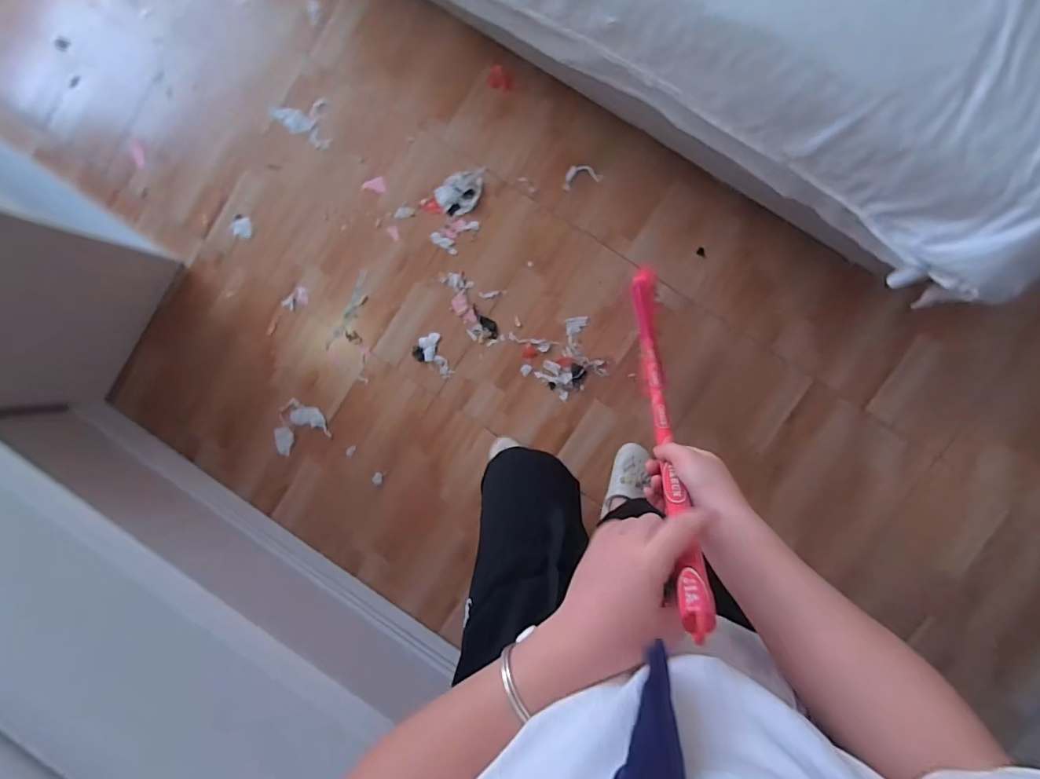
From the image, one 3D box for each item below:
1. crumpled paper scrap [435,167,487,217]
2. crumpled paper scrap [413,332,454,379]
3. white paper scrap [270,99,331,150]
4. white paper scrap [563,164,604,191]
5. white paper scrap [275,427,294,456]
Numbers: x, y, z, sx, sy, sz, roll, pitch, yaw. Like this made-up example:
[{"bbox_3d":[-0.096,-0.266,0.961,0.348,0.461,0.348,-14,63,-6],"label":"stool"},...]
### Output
[{"bbox_3d":[-0.152,-0.544,1.279,0.148,0.008,0.102,-40,89,5],"label":"crumpled paper scrap"},{"bbox_3d":[-0.246,-0.086,1.311,0.087,0.008,0.128,-21,91,5],"label":"crumpled paper scrap"},{"bbox_3d":[-0.603,-0.726,1.300,0.154,0.008,0.133,-10,92,5],"label":"white paper scrap"},{"bbox_3d":[0.165,-0.573,1.256,0.106,0.004,0.058,-14,91,5],"label":"white paper scrap"},{"bbox_3d":[-0.676,0.149,1.350,0.056,0.004,0.081,-13,92,5],"label":"white paper scrap"}]

